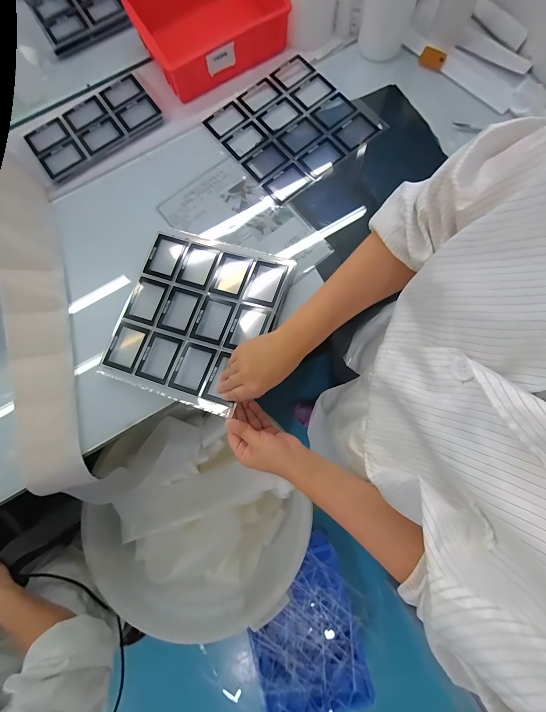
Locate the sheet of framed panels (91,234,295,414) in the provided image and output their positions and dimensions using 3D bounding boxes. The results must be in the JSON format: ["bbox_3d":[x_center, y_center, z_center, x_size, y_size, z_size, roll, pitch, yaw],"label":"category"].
[{"bbox_3d":[-0.141,-0.074,0.547,0.273,0.020,0.298,17,77,12],"label":"sheet of framed panels"}]

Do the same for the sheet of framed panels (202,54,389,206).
[{"bbox_3d":[0.038,-0.490,0.644,0.272,0.012,0.271,-40,81,-6],"label":"sheet of framed panels"}]

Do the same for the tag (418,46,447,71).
[{"bbox_3d":[0.341,-0.637,0.652,0.052,0.011,0.037,31,111,17],"label":"tag"}]

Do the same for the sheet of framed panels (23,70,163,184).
[{"bbox_3d":[-0.387,-0.496,0.655,0.265,0.012,0.147,-35,81,-5],"label":"sheet of framed panels"}]

